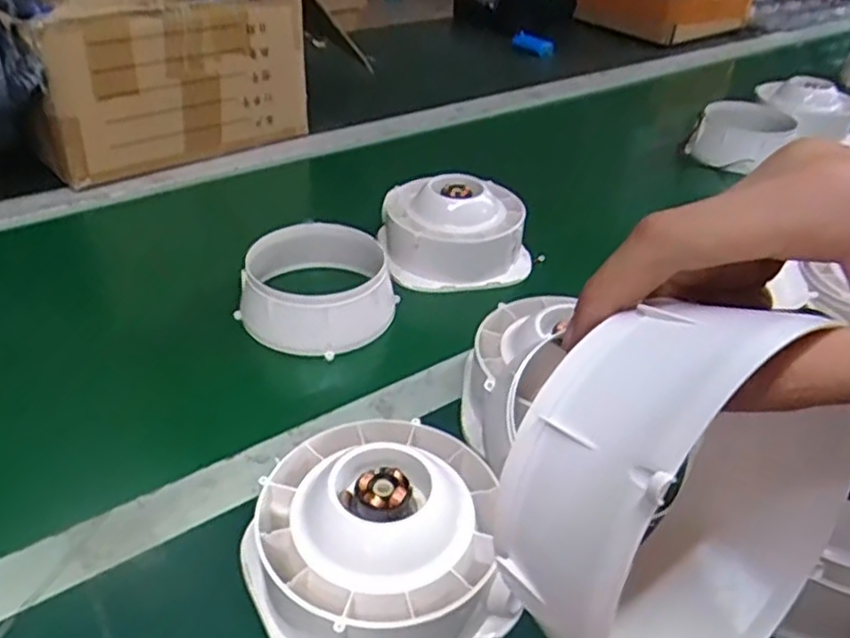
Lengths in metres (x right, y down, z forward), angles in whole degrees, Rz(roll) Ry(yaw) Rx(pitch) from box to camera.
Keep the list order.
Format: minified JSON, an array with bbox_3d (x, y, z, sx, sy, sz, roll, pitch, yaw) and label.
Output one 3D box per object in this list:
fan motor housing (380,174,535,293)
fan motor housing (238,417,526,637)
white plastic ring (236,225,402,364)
[{"bbox_3d":[0.030,-0.086,0.673,0.138,0.070,0.121,6,36,4],"label":"fan motor housing"},{"bbox_3d":[-0.027,0.112,0.369,0.131,0.060,0.133,2,36,-1],"label":"fan motor housing"},{"bbox_3d":[-0.090,-0.031,0.594,0.123,0.054,0.133,-3,37,-8],"label":"white plastic ring"}]

